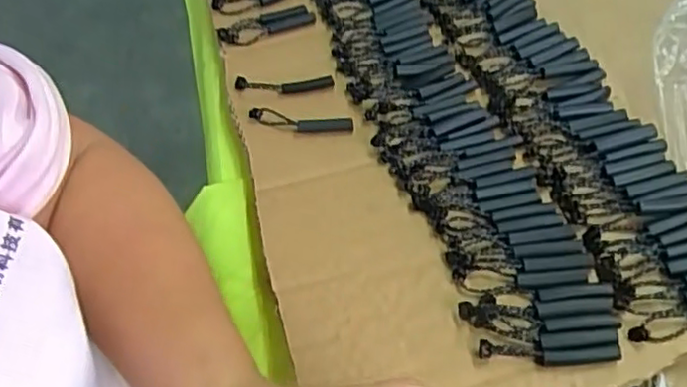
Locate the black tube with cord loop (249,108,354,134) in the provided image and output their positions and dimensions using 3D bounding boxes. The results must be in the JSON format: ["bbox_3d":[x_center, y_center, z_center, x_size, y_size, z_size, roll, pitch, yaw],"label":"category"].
[{"bbox_3d":[-0.030,-0.050,0.442,0.072,0.005,0.014,7,58,11],"label":"black tube with cord loop"}]

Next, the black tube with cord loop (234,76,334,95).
[{"bbox_3d":[-0.043,-0.078,0.462,0.071,0.004,0.013,-3,57,5],"label":"black tube with cord loop"}]

